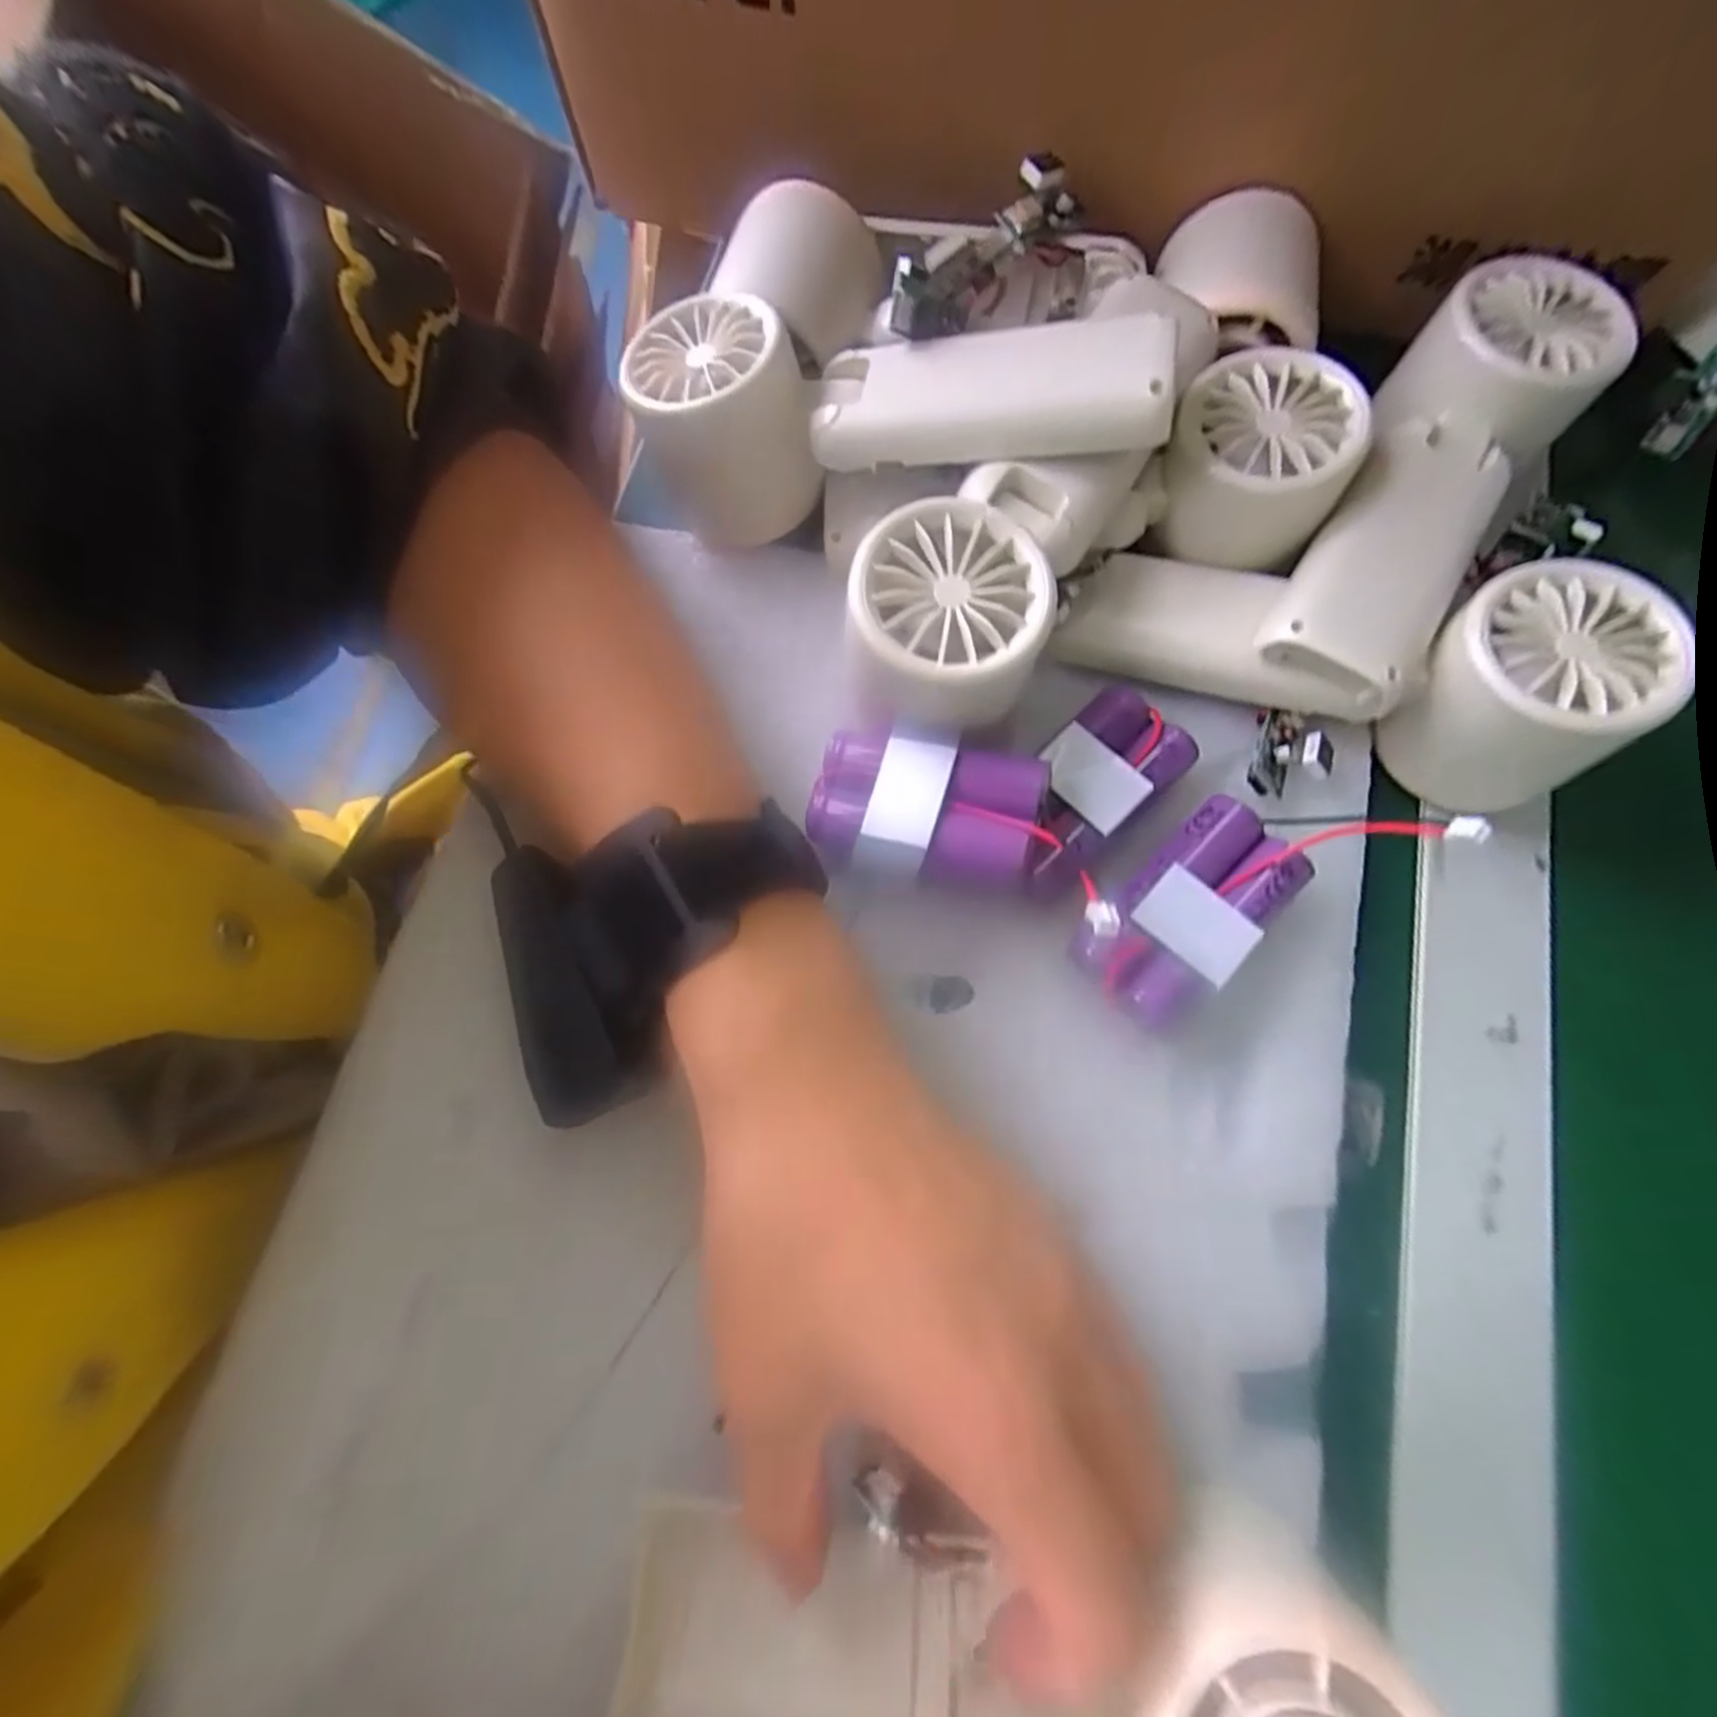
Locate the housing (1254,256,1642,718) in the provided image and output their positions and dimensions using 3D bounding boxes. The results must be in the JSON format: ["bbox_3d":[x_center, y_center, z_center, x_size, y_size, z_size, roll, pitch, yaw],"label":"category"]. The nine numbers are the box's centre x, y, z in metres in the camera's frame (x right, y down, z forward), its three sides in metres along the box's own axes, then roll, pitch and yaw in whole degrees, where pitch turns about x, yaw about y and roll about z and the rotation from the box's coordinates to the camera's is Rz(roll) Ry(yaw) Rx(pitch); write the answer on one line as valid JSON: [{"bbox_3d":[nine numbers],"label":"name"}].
[{"bbox_3d":[0.181,-0.119,0.236,0.052,0.040,0.164,35,76,10],"label":"housing"}]

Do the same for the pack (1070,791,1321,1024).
[{"bbox_3d":[0.097,0.015,0.216,0.065,0.018,0.037,-44,77,-12],"label":"pack"}]

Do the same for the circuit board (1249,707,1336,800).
[{"bbox_3d":[0.134,-0.031,0.231,0.023,0.007,0.030,22,74,7],"label":"circuit board"}]

